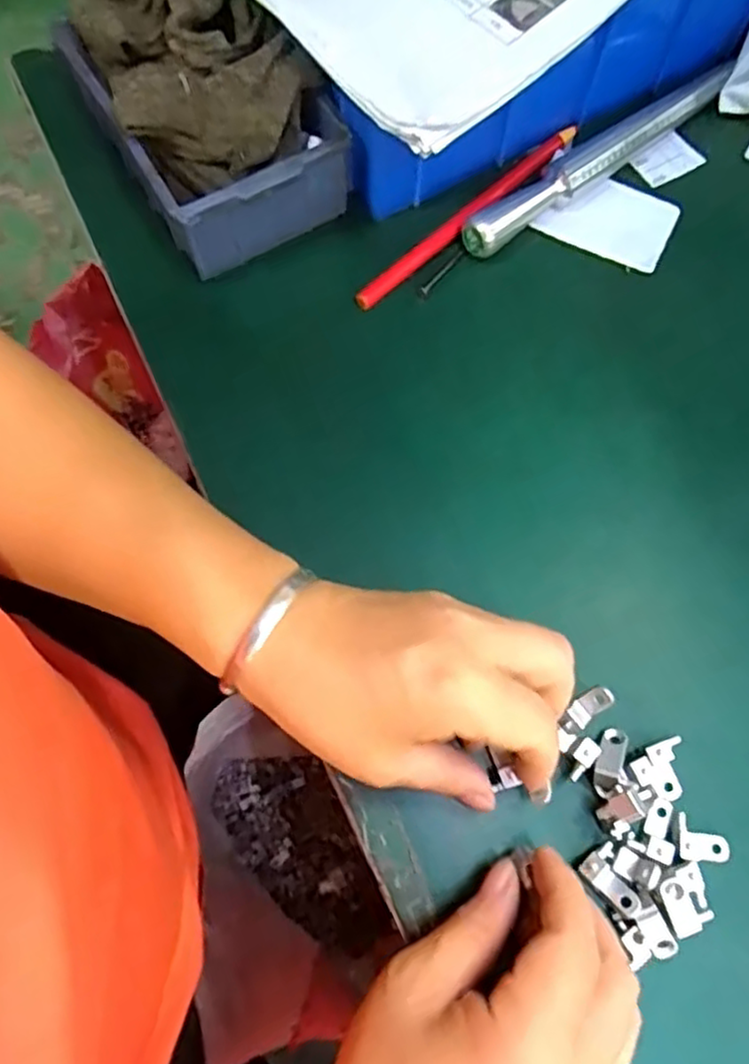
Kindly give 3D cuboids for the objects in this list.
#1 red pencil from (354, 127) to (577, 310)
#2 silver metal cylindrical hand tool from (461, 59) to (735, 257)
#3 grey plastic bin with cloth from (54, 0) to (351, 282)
[{"bbox_3d":[0.053,-0.172,0.360,0.163,0.011,0.011,-41,76,-13],"label":"red pencil"},{"bbox_3d":[0.125,-0.204,0.367,0.188,0.019,0.019,-36,75,-12],"label":"silver metal cylindrical hand tool"},{"bbox_3d":[-0.086,-0.214,0.338,0.097,0.071,0.148,-30,74,-10],"label":"grey plastic bin with cloth"}]

